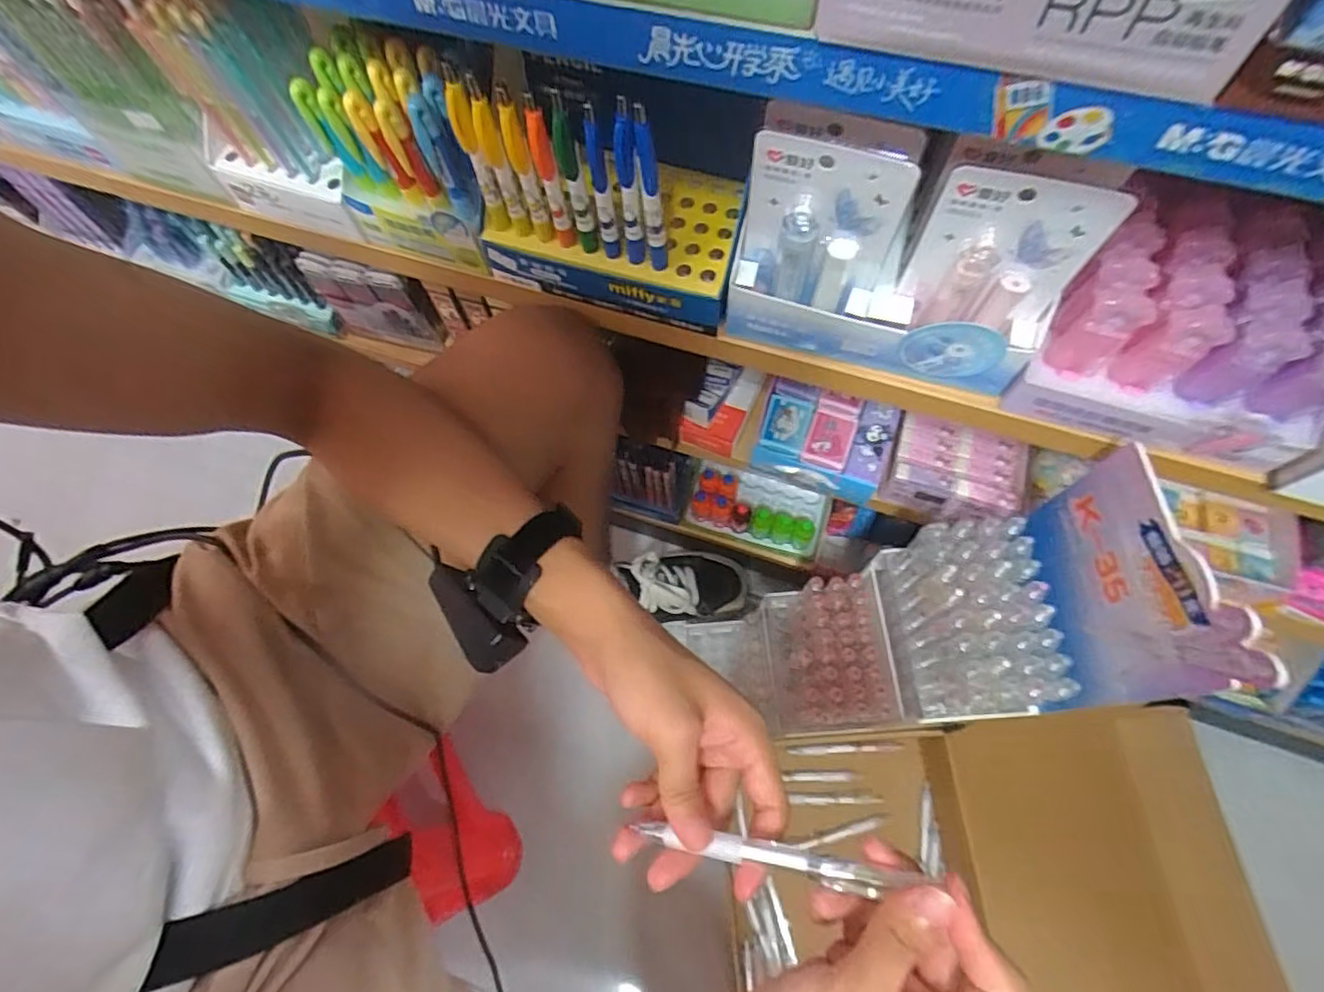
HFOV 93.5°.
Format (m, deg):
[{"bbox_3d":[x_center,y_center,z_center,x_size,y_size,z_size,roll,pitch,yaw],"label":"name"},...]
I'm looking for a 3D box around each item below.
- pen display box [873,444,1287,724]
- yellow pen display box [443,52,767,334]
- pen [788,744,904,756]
[{"bbox_3d":[0.241,0.077,0.436,0.099,0.237,0.141,-2,68,2],"label":"pen display box"},{"bbox_3d":[-0.031,-0.203,0.383,0.169,0.153,0.105,10,68,7],"label":"yellow pen display box"},{"bbox_3d":[0.222,0.308,0.758,0.132,0.008,0.011,-8,67,12],"label":"pen"}]

